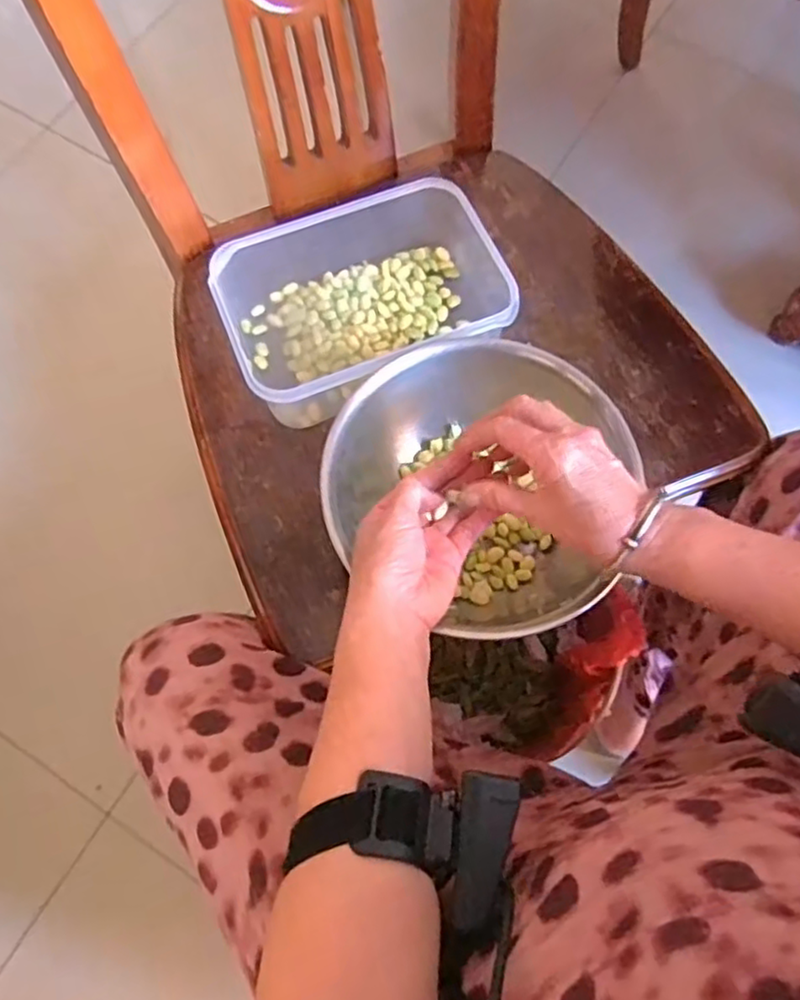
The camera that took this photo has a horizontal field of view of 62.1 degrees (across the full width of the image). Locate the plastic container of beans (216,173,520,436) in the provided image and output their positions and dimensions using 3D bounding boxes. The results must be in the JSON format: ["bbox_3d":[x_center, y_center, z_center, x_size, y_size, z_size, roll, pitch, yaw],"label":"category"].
[{"bbox_3d":[-0.031,-0.166,0.545,0.223,0.073,0.172,-24,75,-8],"label":"plastic container of beans"}]

